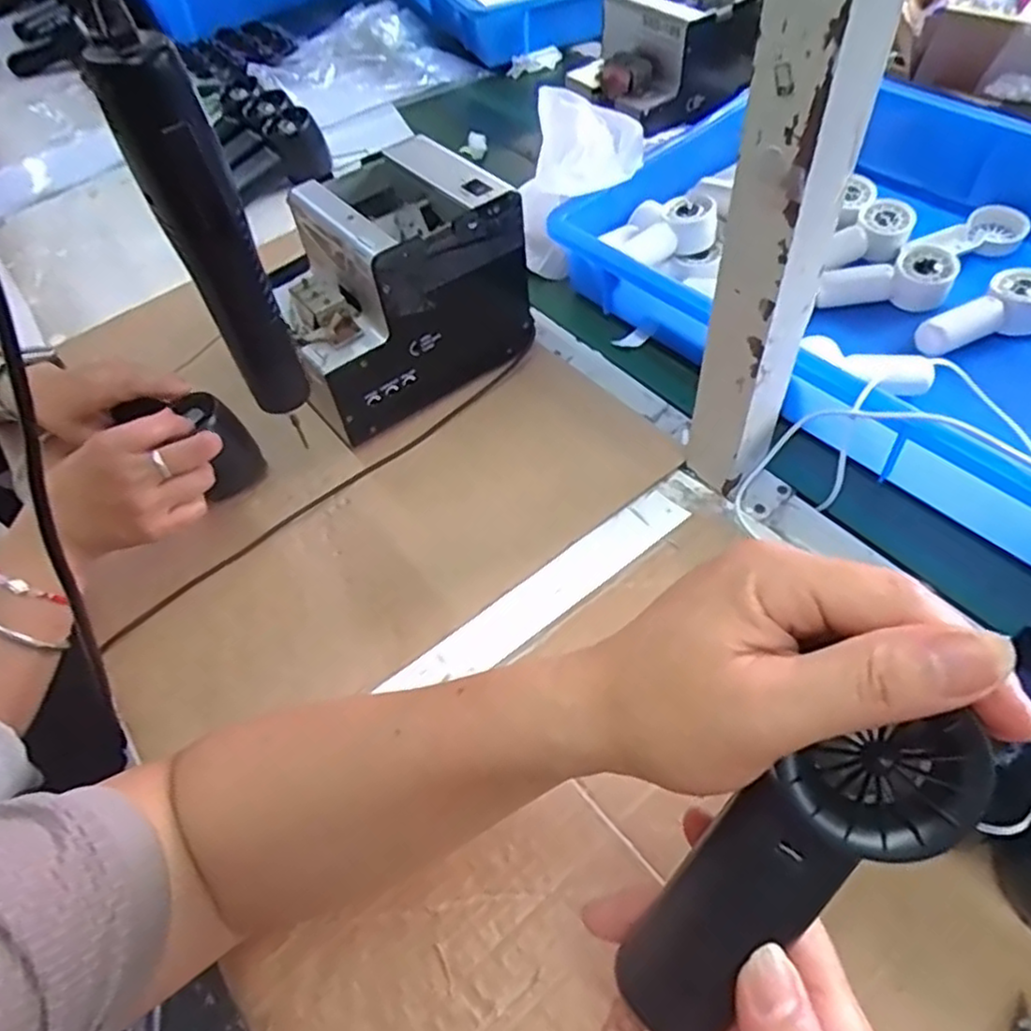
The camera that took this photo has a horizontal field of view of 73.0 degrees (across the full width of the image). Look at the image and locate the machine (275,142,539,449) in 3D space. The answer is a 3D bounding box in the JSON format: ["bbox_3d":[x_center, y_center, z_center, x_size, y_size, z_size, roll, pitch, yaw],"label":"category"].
[{"bbox_3d":[-0.099,-0.175,0.551,0.180,0.149,0.139,-32,57,-17],"label":"machine"}]

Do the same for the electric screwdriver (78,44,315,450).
[{"bbox_3d":[-0.145,-0.125,0.351,0.035,0.189,0.033,-26,55,-14],"label":"electric screwdriver"}]

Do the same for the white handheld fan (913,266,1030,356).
[{"bbox_3d":[0.375,-0.156,0.550,0.115,0.028,0.049,-28,56,-15],"label":"white handheld fan"}]

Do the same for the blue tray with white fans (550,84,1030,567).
[{"bbox_3d":[0.340,-0.178,0.556,0.390,0.083,0.554,-36,58,-20],"label":"blue tray with white fans"}]

